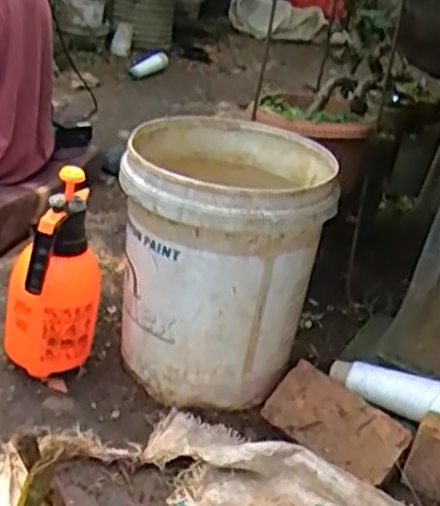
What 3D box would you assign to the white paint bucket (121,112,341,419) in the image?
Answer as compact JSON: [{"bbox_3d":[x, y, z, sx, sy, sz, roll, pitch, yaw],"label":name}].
[{"bbox_3d":[-0.004,0.006,1.088,0.291,0.337,0.304,9,27,-1],"label":"white paint bucket"}]

